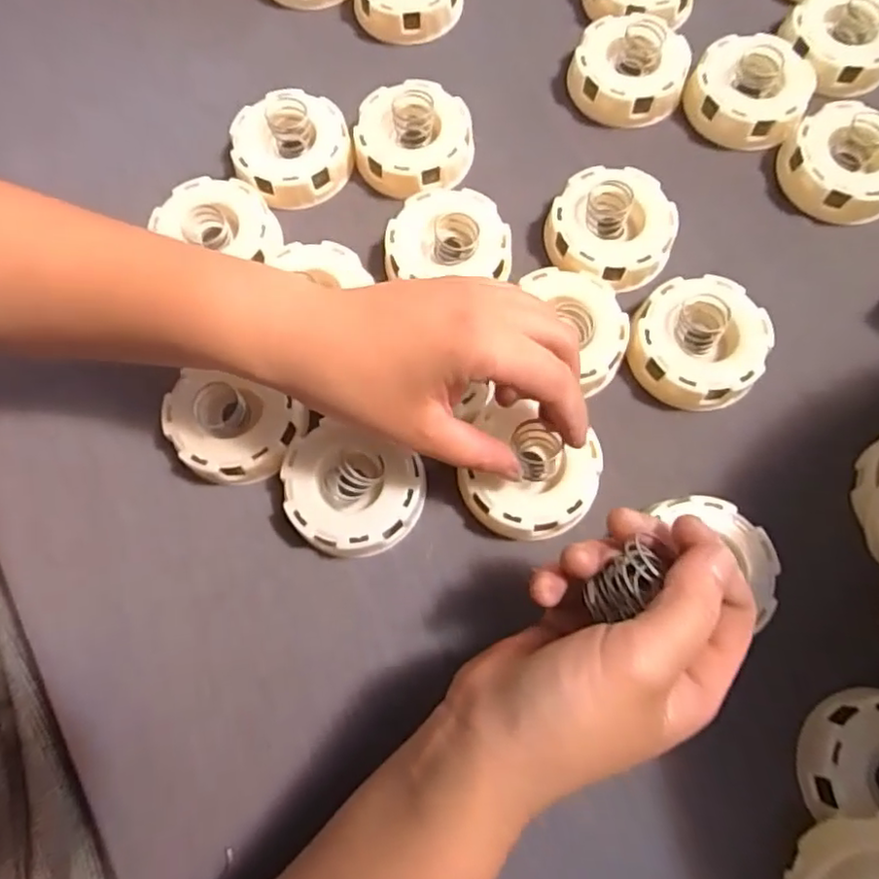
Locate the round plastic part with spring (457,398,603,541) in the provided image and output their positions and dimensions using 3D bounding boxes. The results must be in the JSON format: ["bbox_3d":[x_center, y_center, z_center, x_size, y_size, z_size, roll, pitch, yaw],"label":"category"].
[{"bbox_3d":[0.042,0.017,0.302,0.061,0.017,0.061,-1,74,2],"label":"round plastic part with spring"}]

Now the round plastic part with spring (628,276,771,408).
[{"bbox_3d":[0.130,-0.049,0.323,0.063,0.027,0.065,-1,74,2],"label":"round plastic part with spring"}]

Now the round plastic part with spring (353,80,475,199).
[{"bbox_3d":[-0.014,-0.169,0.362,0.064,0.024,0.066,-1,74,2],"label":"round plastic part with spring"}]

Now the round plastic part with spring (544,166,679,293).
[{"bbox_3d":[0.092,-0.111,0.343,0.063,0.026,0.066,-1,74,2],"label":"round plastic part with spring"}]

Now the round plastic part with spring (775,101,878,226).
[{"bbox_3d":[0.221,-0.149,0.348,0.064,0.029,0.056,41,79,12],"label":"round plastic part with spring"}]

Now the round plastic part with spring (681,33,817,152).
[{"bbox_3d":[0.178,-0.201,0.363,0.062,0.019,0.061,-1,74,2],"label":"round plastic part with spring"}]

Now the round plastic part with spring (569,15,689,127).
[{"bbox_3d":[0.111,-0.218,0.375,0.064,0.021,0.064,-1,74,2],"label":"round plastic part with spring"}]

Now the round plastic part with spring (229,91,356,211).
[{"bbox_3d":[-0.083,-0.163,0.362,0.065,0.023,0.063,-1,74,2],"label":"round plastic part with spring"}]

